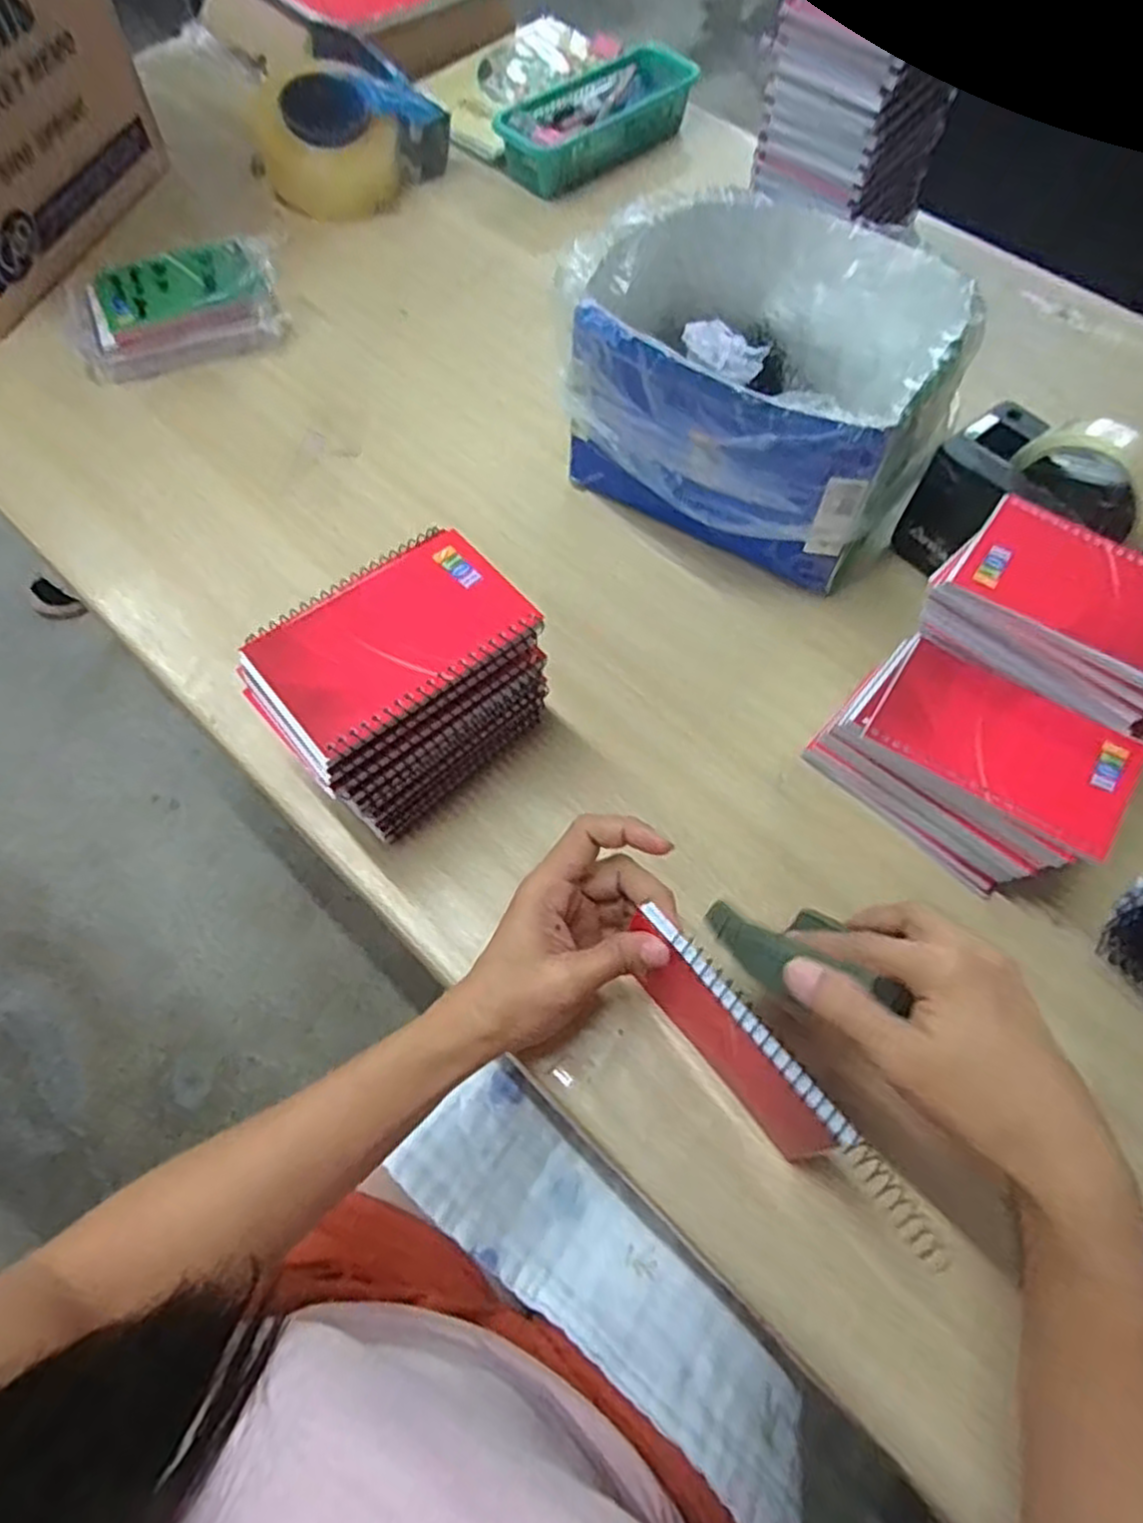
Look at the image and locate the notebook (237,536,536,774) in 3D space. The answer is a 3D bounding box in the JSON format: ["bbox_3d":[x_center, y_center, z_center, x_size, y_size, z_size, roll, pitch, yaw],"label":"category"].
[{"bbox_3d":[-0.091,-0.062,0.391,0.132,0.009,0.082,-36,69,-17],"label":"notebook"}]

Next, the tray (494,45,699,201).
[{"bbox_3d":[0.027,-0.661,0.794,0.229,0.053,0.094,-38,70,-18],"label":"tray"}]

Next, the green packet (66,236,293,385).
[{"bbox_3d":[-0.332,-0.382,0.646,0.170,0.052,0.092,-22,66,-11],"label":"green packet"}]

